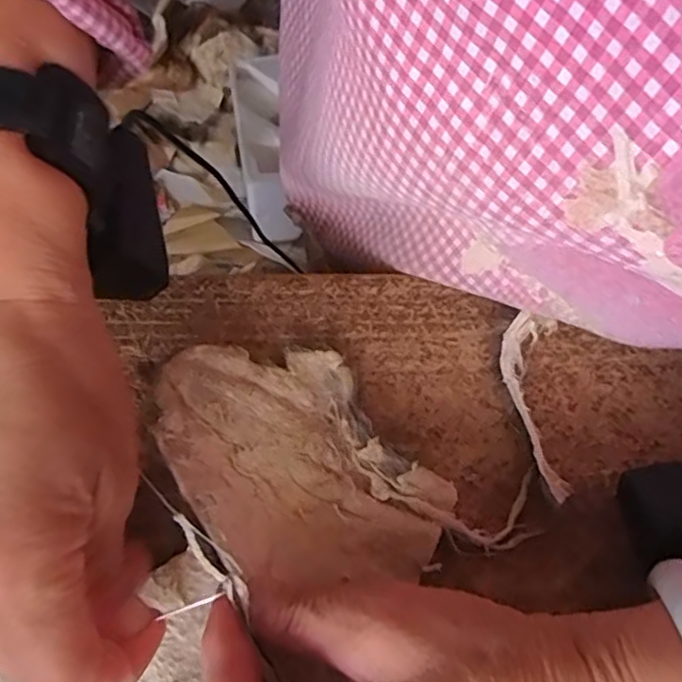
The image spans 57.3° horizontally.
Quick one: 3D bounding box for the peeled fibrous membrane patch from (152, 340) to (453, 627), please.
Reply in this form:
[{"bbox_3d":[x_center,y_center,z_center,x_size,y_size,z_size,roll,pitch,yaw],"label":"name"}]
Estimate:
[{"bbox_3d":[-0.021,0.043,0.235,0.081,0.025,0.115,-34,66,-15],"label":"peeled fibrous membrane patch"}]

